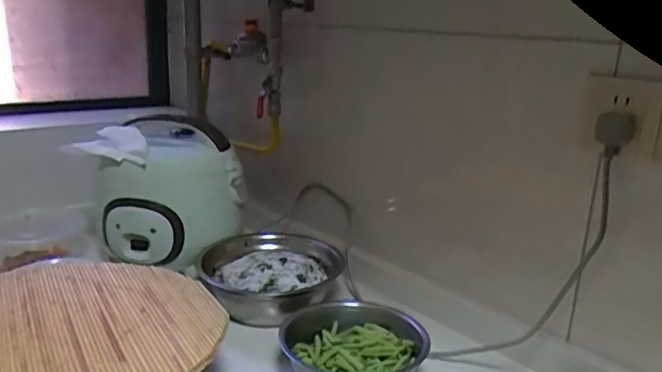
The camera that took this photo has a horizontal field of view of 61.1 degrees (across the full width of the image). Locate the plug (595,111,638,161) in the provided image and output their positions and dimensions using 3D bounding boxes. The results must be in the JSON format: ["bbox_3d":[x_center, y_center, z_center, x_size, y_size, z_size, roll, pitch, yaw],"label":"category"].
[{"bbox_3d":[0.322,-0.058,0.634,0.037,0.052,0.033,14,20,36],"label":"plug"}]

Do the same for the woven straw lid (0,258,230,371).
[{"bbox_3d":[-0.303,0.153,0.632,0.314,0.017,0.348,-10,20,-37],"label":"woven straw lid"}]

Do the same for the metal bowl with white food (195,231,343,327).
[{"bbox_3d":[-0.100,0.142,0.908,0.219,0.075,0.192,-2,16,-13],"label":"metal bowl with white food"}]

